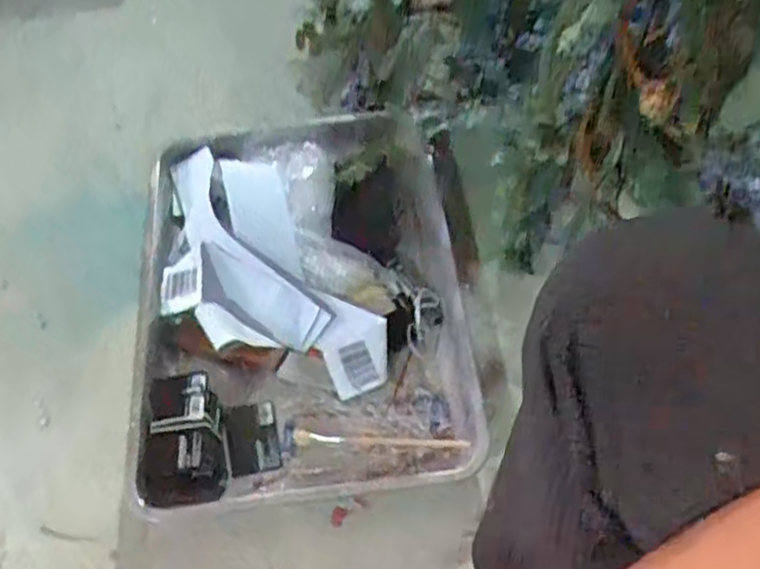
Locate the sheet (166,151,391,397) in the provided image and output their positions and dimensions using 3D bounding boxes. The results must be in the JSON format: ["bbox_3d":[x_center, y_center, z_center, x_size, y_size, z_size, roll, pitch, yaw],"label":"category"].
[{"bbox_3d":[-0.152,-0.023,0.822,0.186,0.070,0.398,-32,59,-17],"label":"sheet"}]

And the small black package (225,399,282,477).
[{"bbox_3d":[-0.129,0.155,0.746,0.050,0.021,0.073,-6,67,-13],"label":"small black package"}]

